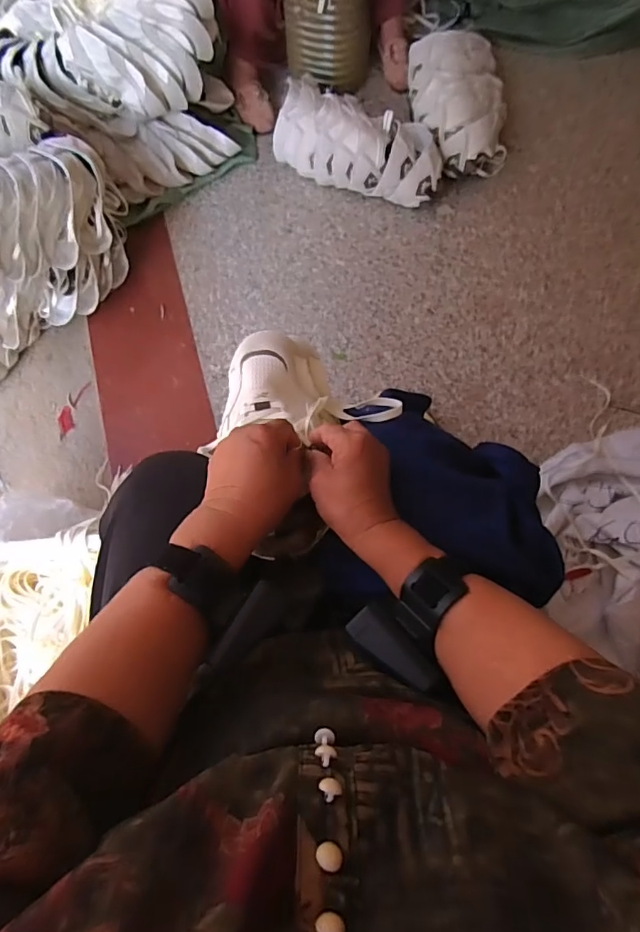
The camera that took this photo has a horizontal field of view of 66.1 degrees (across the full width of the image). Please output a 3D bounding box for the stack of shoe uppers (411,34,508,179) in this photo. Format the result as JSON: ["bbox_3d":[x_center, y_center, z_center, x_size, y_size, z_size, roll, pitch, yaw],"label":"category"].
[{"bbox_3d":[0.315,-0.825,1.123,0.208,0.114,0.350,-3,70,1],"label":"stack of shoe uppers"}]

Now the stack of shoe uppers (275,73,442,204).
[{"bbox_3d":[0.090,-0.718,1.091,0.376,0.131,0.184,17,71,8],"label":"stack of shoe uppers"}]

